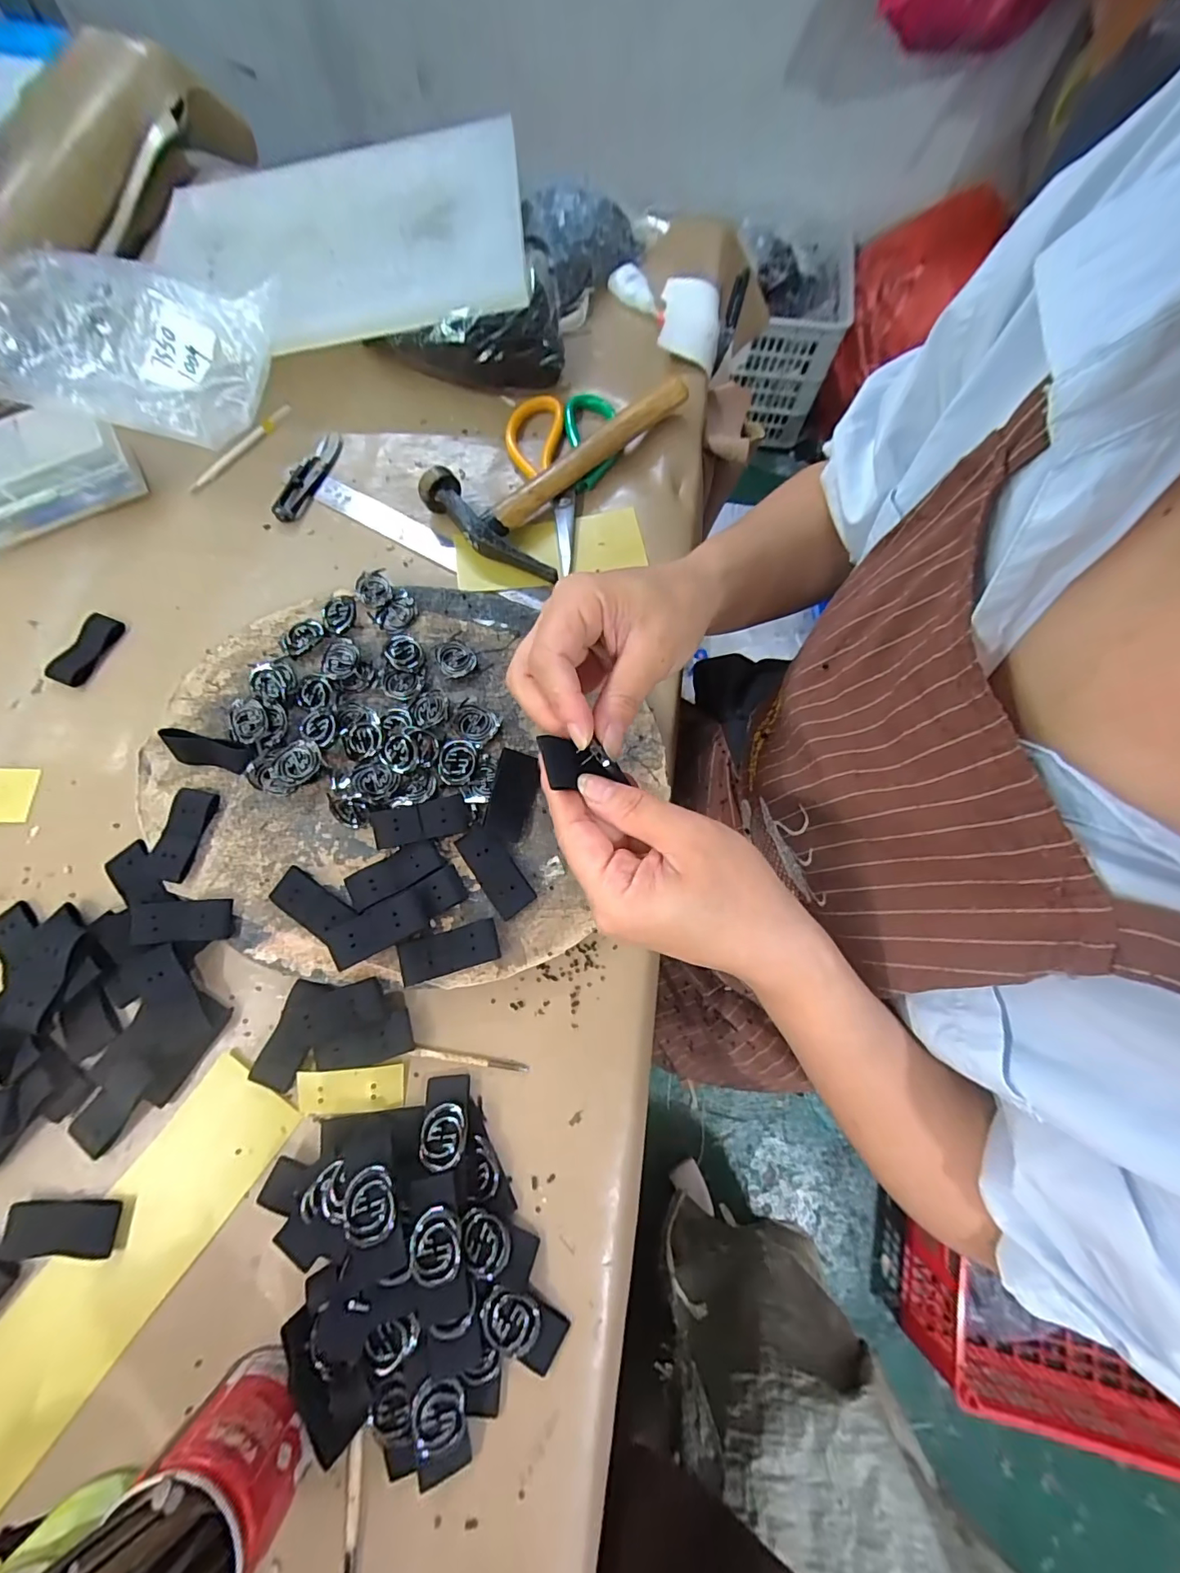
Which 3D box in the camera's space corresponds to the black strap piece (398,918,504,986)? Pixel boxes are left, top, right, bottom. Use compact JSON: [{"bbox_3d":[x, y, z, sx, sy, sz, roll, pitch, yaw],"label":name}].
[{"bbox_3d":[-0.087,0.103,0.316,0.060,0.009,0.025,-15,73,-5],"label":"black strap piece"}]

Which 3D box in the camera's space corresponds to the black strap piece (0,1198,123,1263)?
[{"bbox_3d":[-0.300,0.250,0.284,0.061,0.004,0.027,-1,72,-1],"label":"black strap piece"}]

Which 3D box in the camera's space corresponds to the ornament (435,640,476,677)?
[{"bbox_3d":[-0.100,-0.094,0.375,0.026,0.004,0.029,-38,76,-12],"label":"ornament"}]

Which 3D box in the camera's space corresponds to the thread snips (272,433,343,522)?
[{"bbox_3d":[-0.248,-0.274,0.443,0.031,0.012,0.100,14,72,4],"label":"thread snips"}]

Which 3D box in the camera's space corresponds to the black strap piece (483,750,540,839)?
[{"bbox_3d":[-0.053,0.006,0.345,0.028,0.004,0.059,18,75,-19],"label":"black strap piece"}]

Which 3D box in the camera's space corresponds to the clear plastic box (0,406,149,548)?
[{"bbox_3d":[-0.467,-0.253,0.414,0.168,0.049,0.074,-28,74,-9],"label":"clear plastic box"}]

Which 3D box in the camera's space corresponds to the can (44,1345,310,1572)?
[{"bbox_3d":[-0.171,0.318,0.223,0.064,0.083,0.064,0,72,0],"label":"can"}]

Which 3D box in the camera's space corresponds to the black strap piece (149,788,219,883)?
[{"bbox_3d":[-0.269,0.031,0.332,0.025,0.009,0.060,12,72,4],"label":"black strap piece"}]

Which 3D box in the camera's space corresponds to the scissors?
[{"bbox_3d":[-0.025,-0.269,0.434,0.094,0.018,0.196,0,72,0],"label":"scissors"}]

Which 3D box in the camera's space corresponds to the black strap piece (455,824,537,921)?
[{"bbox_3d":[-0.062,0.053,0.329,0.025,0.005,0.062,-37,75,-9],"label":"black strap piece"}]

